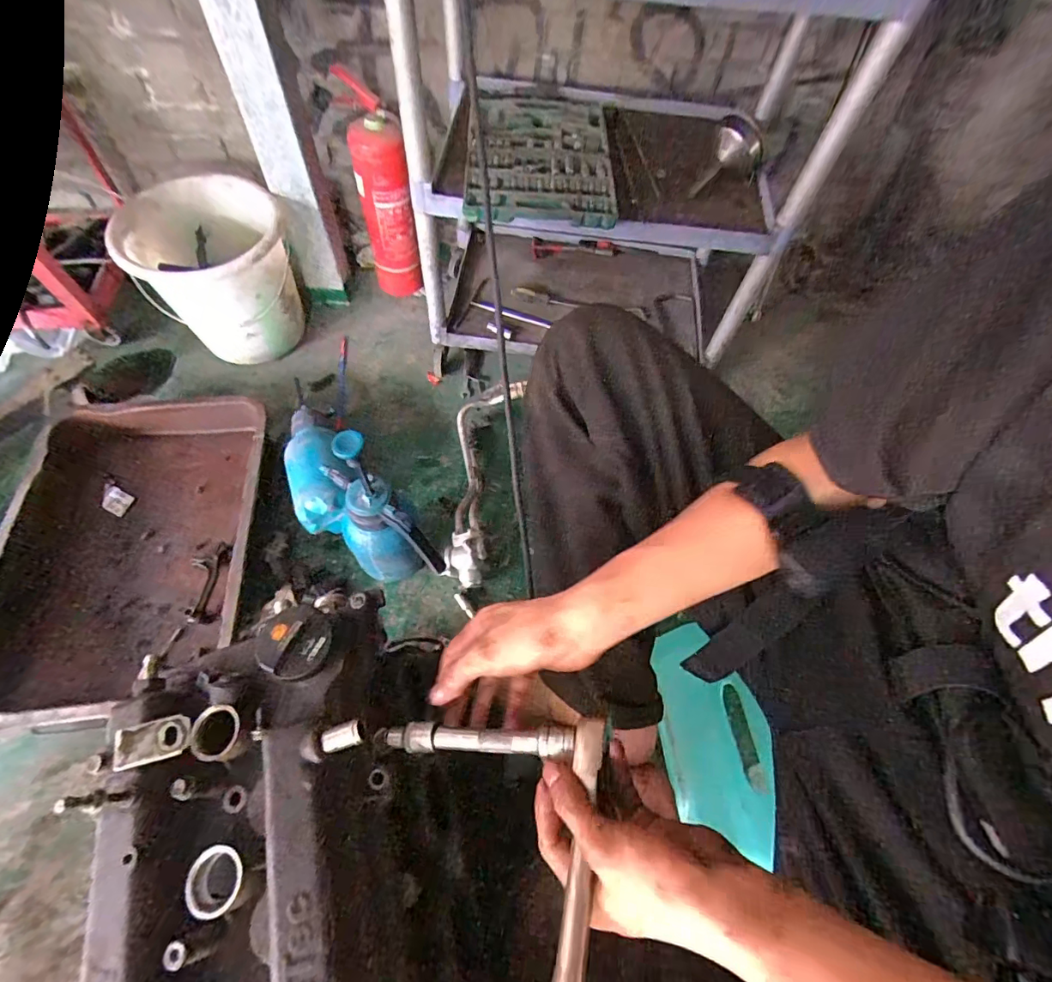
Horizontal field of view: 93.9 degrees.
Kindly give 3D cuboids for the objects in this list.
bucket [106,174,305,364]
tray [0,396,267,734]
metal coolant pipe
[{"bbox_3d":[-0.709,-0.504,1.158,0.307,0.321,0.321,0,60,0],"label":"bucket"},{"bbox_3d":[-0.763,0.104,0.962,0.451,0.115,0.643,-3,61,-7],"label":"tray"},{"bbox_3d":[-0.120,-0.011,1.095,0.146,0.135,0.536,11,60,4],"label":"metal coolant pipe"}]

